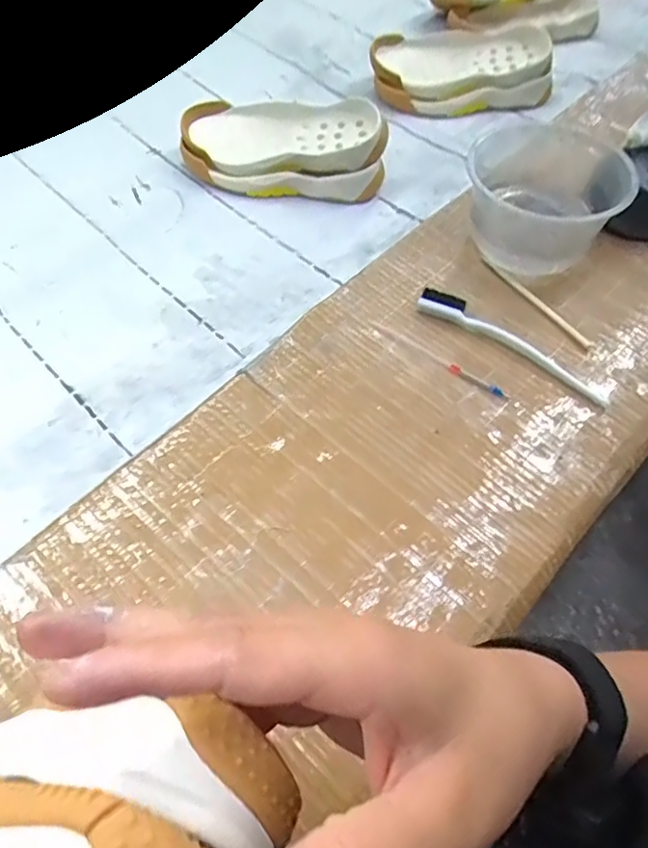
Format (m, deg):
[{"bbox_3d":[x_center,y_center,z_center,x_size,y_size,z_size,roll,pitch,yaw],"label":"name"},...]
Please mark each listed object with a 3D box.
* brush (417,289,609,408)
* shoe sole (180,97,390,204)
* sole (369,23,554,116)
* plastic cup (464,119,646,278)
[{"bbox_3d":[0.152,-0.065,0.479,0.168,0.013,0.027,34,63,18],"label":"brush"},{"bbox_3d":[-0.045,-0.303,0.640,0.215,0.061,0.101,3,58,1],"label":"shoe sole"},{"bbox_3d":[0.169,-0.450,0.745,0.217,0.054,0.110,-1,58,-2],"label":"sole"},{"bbox_3d":[0.193,-0.201,0.528,0.129,0.075,0.118,1,58,-1],"label":"plastic cup"}]

